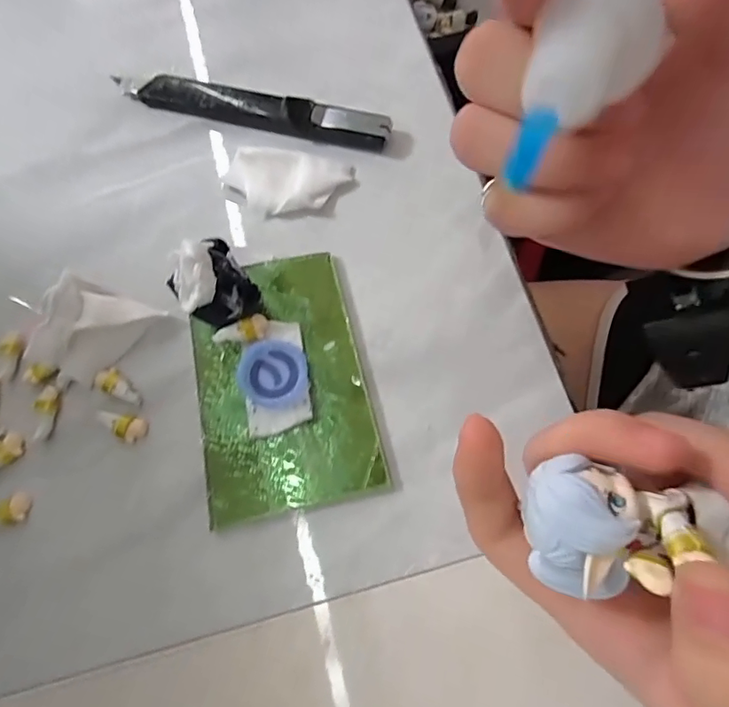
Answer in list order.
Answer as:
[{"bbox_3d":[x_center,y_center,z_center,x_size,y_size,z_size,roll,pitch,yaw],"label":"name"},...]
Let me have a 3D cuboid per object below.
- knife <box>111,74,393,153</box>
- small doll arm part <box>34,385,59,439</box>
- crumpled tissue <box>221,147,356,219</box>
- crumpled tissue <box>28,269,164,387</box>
[{"bbox_3d":[-0.054,-0.117,0.240,0.134,0.012,0.015,15,74,5],"label":"knife"},{"bbox_3d":[-0.129,0.024,0.204,0.006,0.004,0.021,2,74,2],"label":"small doll arm part"},{"bbox_3d":[-0.036,-0.077,0.230,0.052,0.008,0.031,15,74,5],"label":"crumpled tissue"},{"bbox_3d":[-0.111,-0.008,0.207,0.038,0.016,0.038,21,75,7],"label":"crumpled tissue"}]

